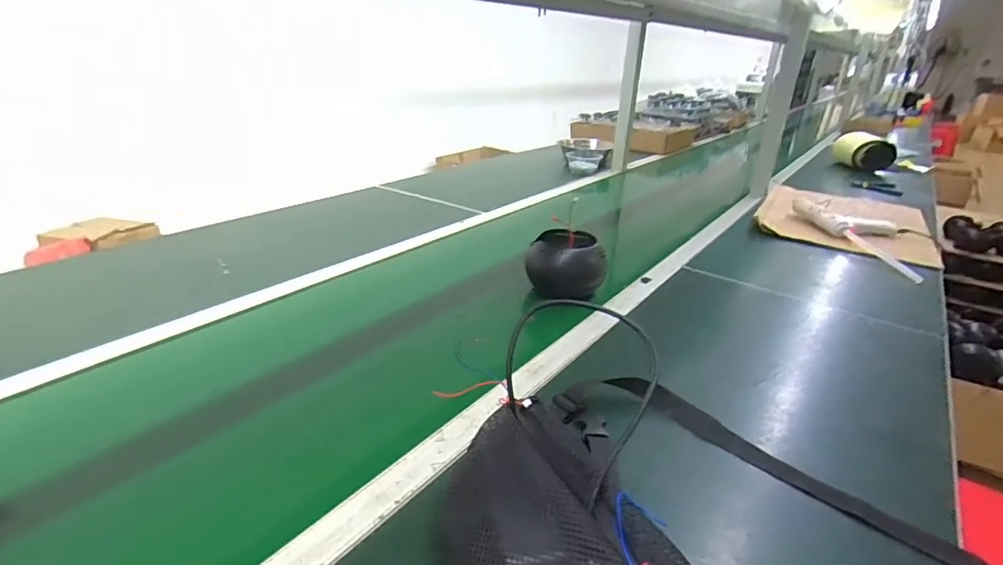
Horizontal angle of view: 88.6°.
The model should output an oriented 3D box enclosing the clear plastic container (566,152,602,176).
[{"bbox_3d":[0.255,-0.374,1.600,0.111,0.054,0.124,6,25,7],"label":"clear plastic container"}]

